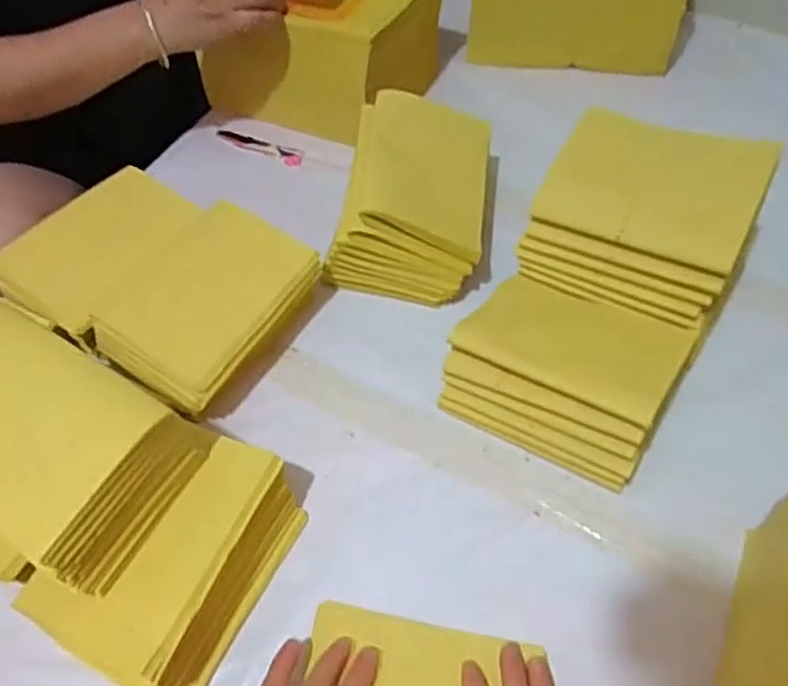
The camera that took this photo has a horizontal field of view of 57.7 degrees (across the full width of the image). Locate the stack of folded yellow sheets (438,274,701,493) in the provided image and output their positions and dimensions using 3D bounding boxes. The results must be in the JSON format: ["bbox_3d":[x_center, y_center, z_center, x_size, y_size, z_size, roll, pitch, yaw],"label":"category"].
[{"bbox_3d":[0.118,0.028,0.536,0.158,0.127,0.075,23,60,19],"label":"stack of folded yellow sheets"}]

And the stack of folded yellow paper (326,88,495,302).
[{"bbox_3d":[0.018,-0.136,0.640,0.130,0.124,0.146,11,57,12],"label":"stack of folded yellow paper"}]

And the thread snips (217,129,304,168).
[{"bbox_3d":[-0.152,-0.217,0.795,0.117,0.010,0.026,21,60,18],"label":"thread snips"}]

